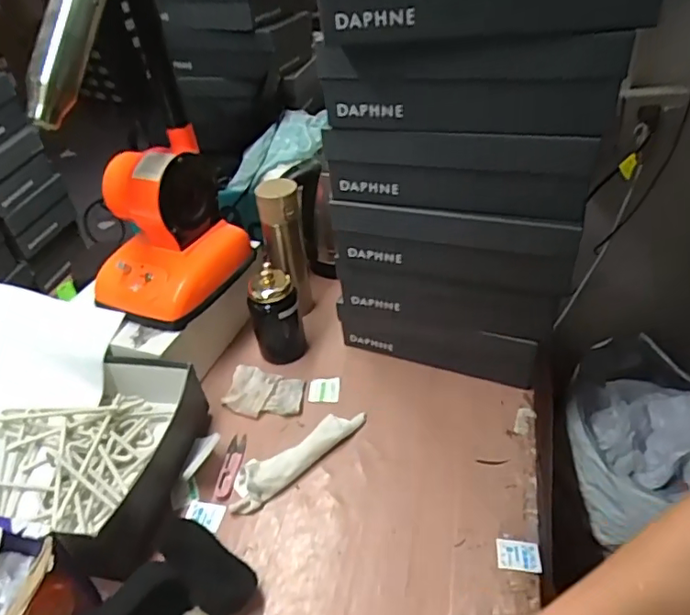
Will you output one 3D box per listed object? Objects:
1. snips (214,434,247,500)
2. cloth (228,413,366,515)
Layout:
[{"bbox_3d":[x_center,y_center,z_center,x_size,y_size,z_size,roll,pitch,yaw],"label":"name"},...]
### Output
[{"bbox_3d":[-0.154,0.212,0.768,0.027,0.018,0.108,-1,39,7],"label":"snips"},{"bbox_3d":[-0.062,0.197,0.758,0.209,0.034,0.062,-26,42,-23],"label":"cloth"}]

